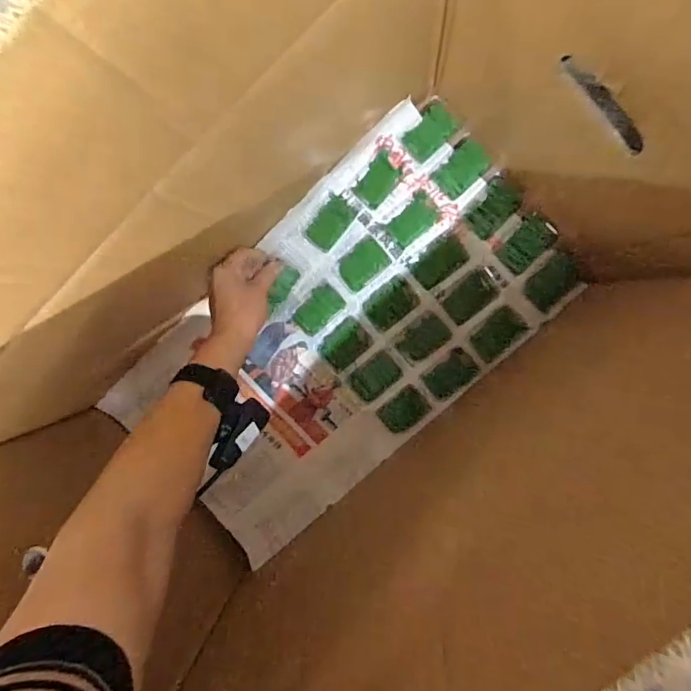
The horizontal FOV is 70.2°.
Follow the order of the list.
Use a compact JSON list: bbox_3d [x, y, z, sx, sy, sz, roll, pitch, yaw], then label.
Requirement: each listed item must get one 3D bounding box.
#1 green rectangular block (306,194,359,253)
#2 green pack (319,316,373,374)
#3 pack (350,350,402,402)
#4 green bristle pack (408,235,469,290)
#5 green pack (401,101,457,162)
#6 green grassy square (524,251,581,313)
[{"bbox_3d":[-0.018,-0.150,0.603,0.038,0.006,0.062,38,98,1],"label":"green rectangular block"},{"bbox_3d":[-0.001,0.000,0.620,0.062,0.004,0.044,-44,90,8],"label":"green pack"},{"bbox_3d":[0.038,0.039,0.623,0.061,0.005,0.044,-43,90,8],"label":"pack"},{"bbox_3d":[0.110,-0.100,0.586,0.065,0.004,0.039,-37,91,8],"label":"green bristle pack"},{"bbox_3d":[0.098,-0.249,0.571,0.059,0.014,0.043,-44,90,8],"label":"green pack"},{"bbox_3d":[0.237,-0.073,0.564,0.041,0.014,0.063,39,98,1],"label":"green grassy square"}]

